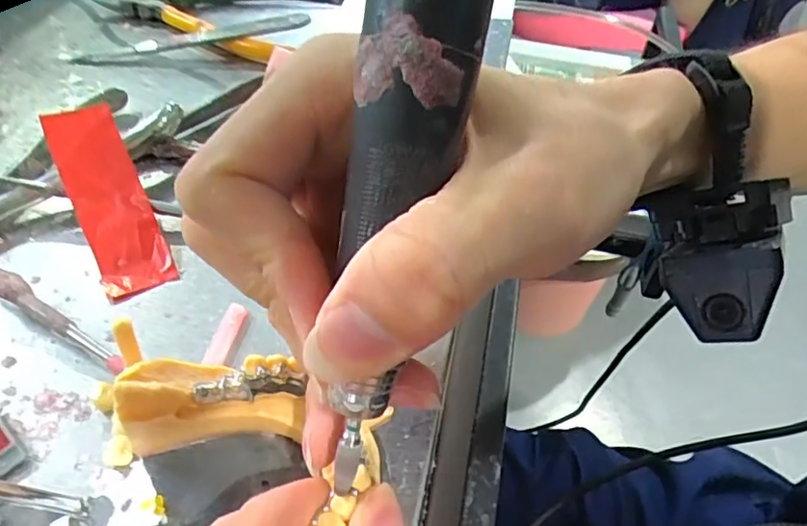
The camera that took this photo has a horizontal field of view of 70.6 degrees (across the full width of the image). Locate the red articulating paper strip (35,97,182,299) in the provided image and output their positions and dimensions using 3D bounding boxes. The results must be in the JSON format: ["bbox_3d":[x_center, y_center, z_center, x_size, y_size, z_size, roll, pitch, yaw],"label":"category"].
[{"bbox_3d":[-0.118,-0.027,0.227,0.026,0.006,0.085,-23,76,-22],"label":"red articulating paper strip"}]

